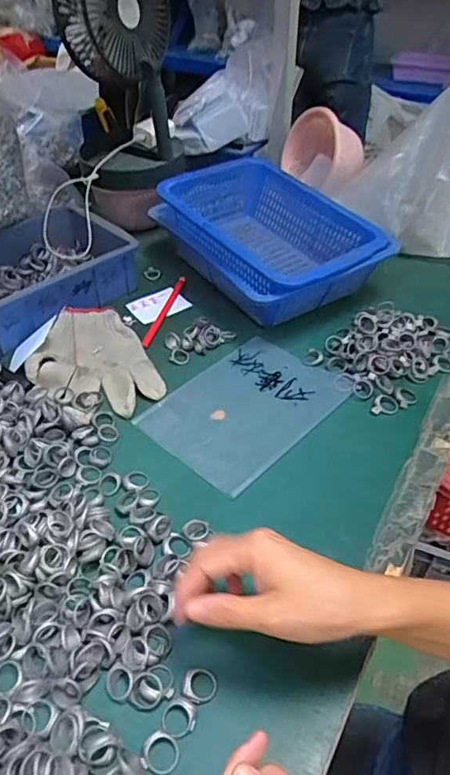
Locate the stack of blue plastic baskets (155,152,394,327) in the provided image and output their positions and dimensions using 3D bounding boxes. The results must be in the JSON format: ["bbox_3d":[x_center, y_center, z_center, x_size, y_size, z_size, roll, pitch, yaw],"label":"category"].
[{"bbox_3d":[0.057,-0.203,0.724,0.198,0.103,0.280,-26,48,-25],"label":"stack of blue plastic baskets"}]

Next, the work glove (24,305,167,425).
[{"bbox_3d":[-0.155,-0.036,0.615,0.126,0.019,0.190,-19,46,-19],"label":"work glove"}]

